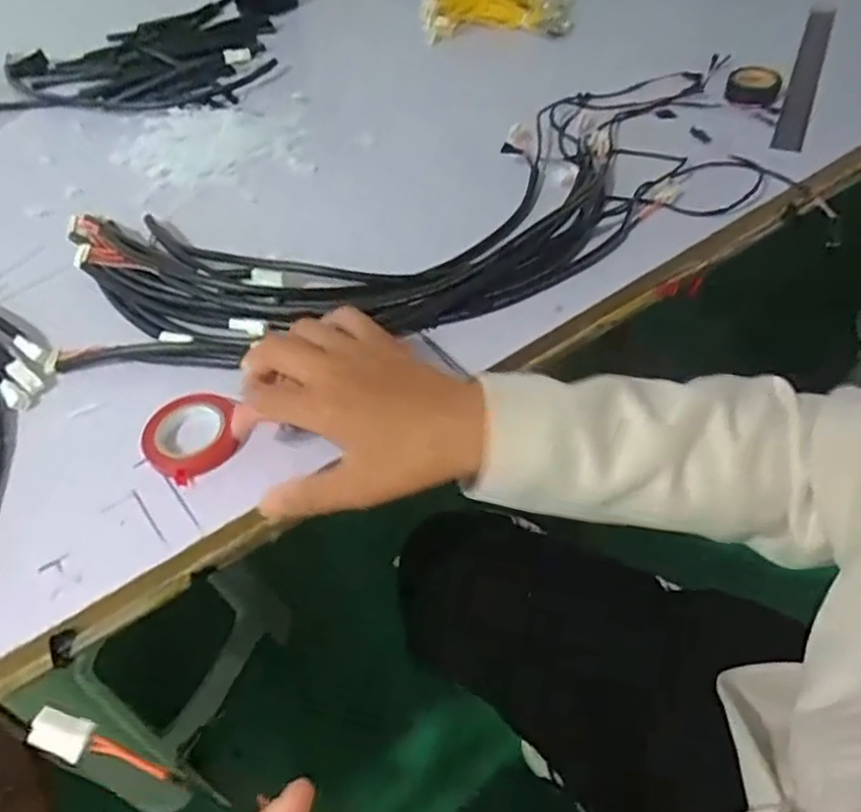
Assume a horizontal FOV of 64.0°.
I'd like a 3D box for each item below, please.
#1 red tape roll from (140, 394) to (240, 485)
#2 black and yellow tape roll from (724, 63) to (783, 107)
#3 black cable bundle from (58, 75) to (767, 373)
[{"bbox_3d":[-0.151,0.019,0.432,0.057,0.014,0.060,-3,46,4],"label":"red tape roll"},{"bbox_3d":[0.303,-0.300,0.646,0.047,0.023,0.038,14,53,16],"label":"black and yellow tape roll"},{"bbox_3d":[0.000,-0.154,0.558,0.549,0.032,0.225,-17,51,-10],"label":"black cable bundle"}]

